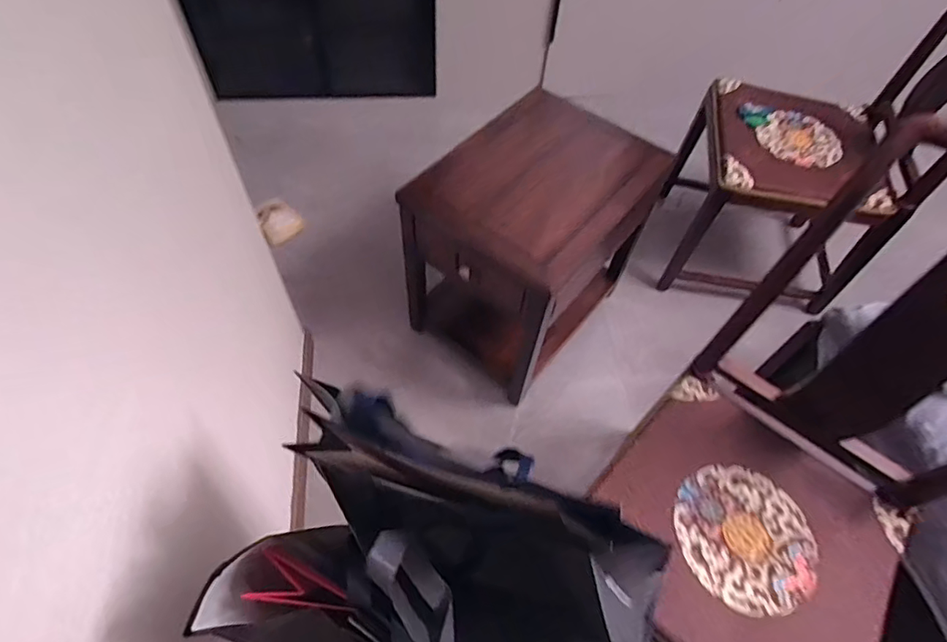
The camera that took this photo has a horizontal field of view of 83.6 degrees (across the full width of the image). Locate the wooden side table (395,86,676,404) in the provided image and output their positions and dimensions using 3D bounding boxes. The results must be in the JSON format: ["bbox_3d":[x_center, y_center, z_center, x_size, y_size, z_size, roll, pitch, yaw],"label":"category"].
[{"bbox_3d":[0.154,-0.187,1.428,0.423,0.552,0.549,38,62,20],"label":"wooden side table"}]

